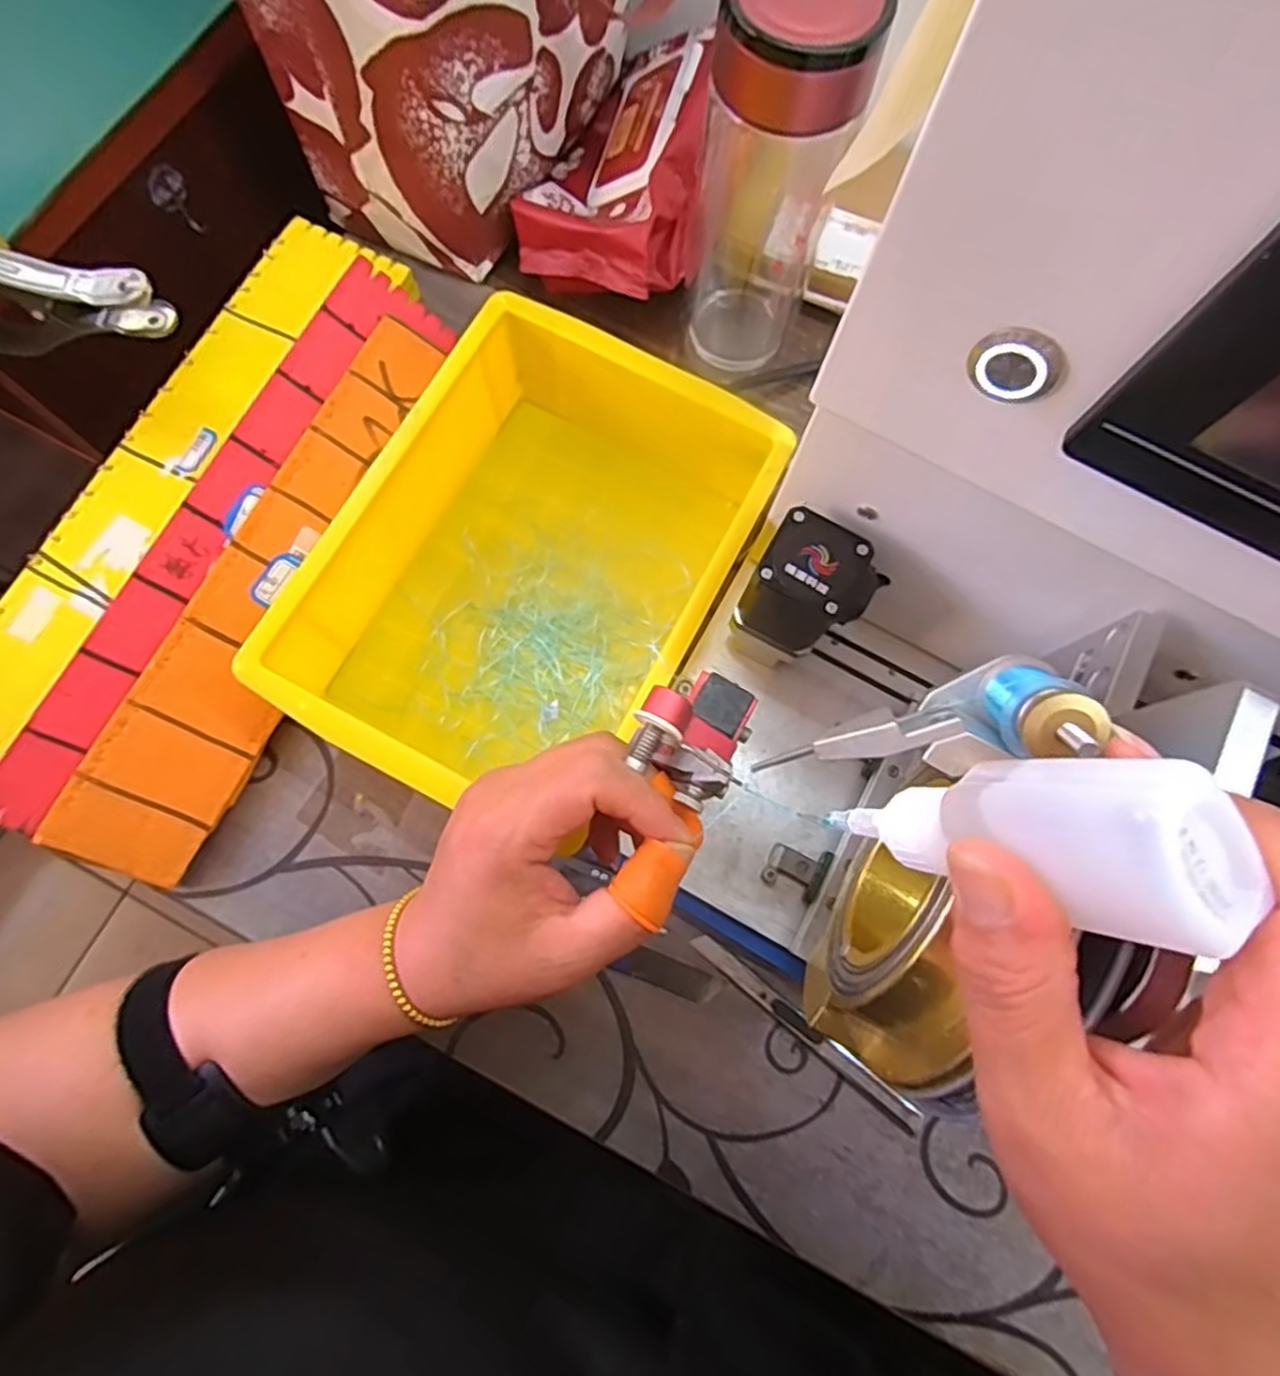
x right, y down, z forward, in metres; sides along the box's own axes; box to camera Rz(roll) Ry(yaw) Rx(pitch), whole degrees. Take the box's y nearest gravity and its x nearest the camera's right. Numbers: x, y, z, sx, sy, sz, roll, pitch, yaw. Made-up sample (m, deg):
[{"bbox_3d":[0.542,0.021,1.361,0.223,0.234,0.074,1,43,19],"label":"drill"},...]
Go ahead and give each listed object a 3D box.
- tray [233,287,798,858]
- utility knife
[{"bbox_3d":[-0.056,-0.066,0.390,0.172,0.086,0.269,27,79,4],"label":"tray"},{"bbox_3d":[0.085,0.175,0.364,0.141,0.004,0.012,39,80,7],"label":"utility knife"}]

